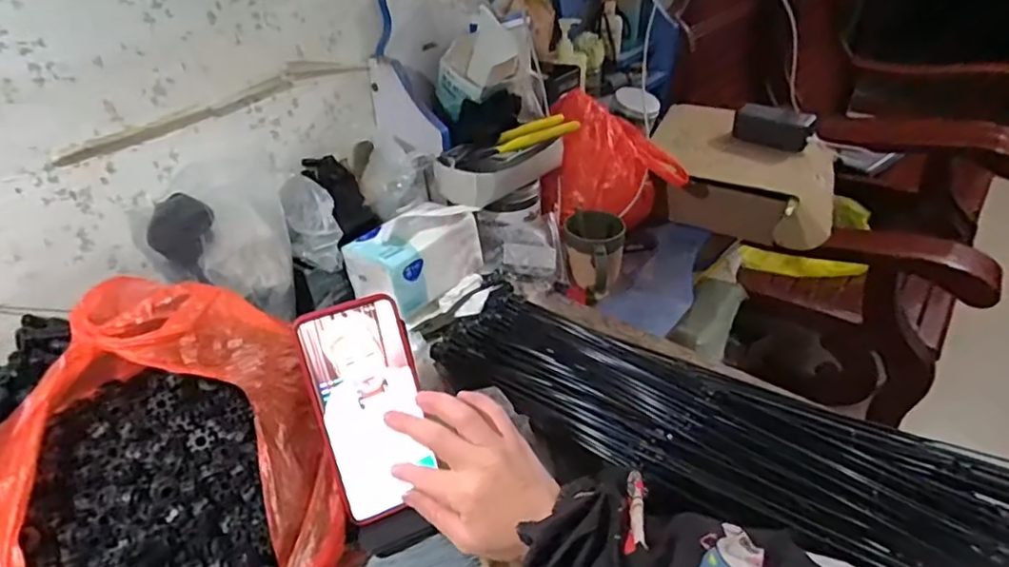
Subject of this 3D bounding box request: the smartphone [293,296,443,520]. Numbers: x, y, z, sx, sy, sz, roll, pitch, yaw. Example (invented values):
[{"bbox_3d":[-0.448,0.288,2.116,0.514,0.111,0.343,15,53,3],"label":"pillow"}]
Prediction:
[{"bbox_3d":[-0.098,0.092,0.447,0.077,0.158,0.015,-17,5,-20],"label":"smartphone"}]

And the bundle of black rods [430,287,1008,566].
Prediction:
[{"bbox_3d":[0.193,0.114,0.559,0.578,0.077,0.214,18,41,29],"label":"bundle of black rods"}]

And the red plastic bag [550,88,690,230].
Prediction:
[{"bbox_3d":[0.153,-0.177,0.896,0.184,0.168,0.147,-11,35,-9],"label":"red plastic bag"}]

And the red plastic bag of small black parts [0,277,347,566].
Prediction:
[{"bbox_3d":[-0.234,0.131,0.432,0.211,0.168,0.236,-9,35,-6],"label":"red plastic bag of small black parts"}]

